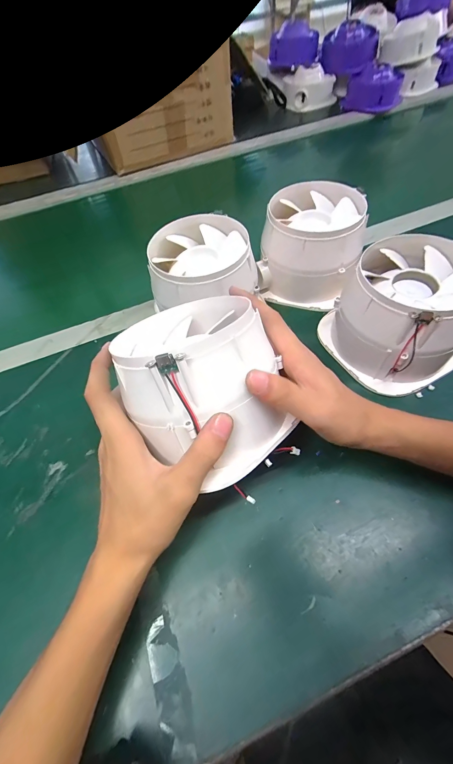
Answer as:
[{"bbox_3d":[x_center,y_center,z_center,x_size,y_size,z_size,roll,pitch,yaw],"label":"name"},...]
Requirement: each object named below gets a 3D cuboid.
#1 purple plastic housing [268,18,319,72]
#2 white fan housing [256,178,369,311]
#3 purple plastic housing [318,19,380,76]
[{"bbox_3d":[0.171,-0.850,0.767,0.123,0.079,0.045,1,56,7],"label":"purple plastic housing"},{"bbox_3d":[0.109,-0.175,0.398,0.126,0.097,0.129,15,60,16],"label":"white fan housing"},{"bbox_3d":[0.303,-0.820,0.749,0.137,0.076,0.129,12,58,9],"label":"purple plastic housing"}]

